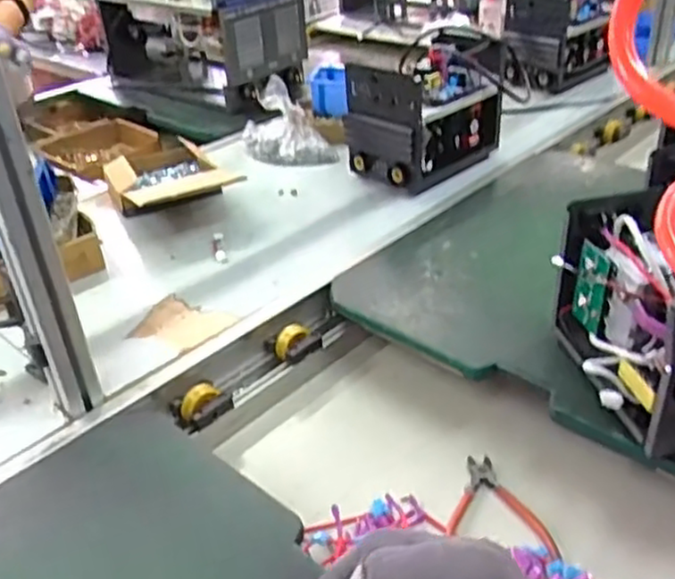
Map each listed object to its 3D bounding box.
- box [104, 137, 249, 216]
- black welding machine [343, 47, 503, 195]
[{"bbox_3d":[-0.271,-0.170,1.162,0.180,0.066,0.222,-20,37,-24],"label":"box"},{"bbox_3d":[0.145,-0.303,1.204,0.167,0.163,0.240,25,42,36],"label":"black welding machine"}]

